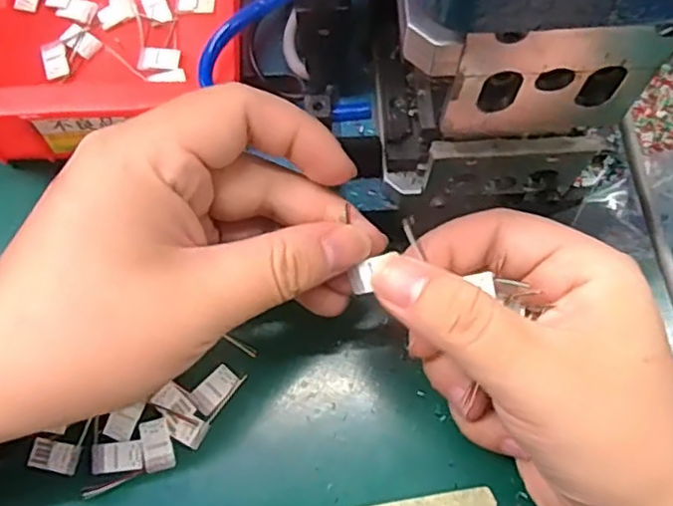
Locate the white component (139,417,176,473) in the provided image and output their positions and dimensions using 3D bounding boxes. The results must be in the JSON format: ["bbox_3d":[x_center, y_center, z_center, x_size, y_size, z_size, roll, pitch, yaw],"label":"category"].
[{"bbox_3d":[-0.074,0.079,0.266,0.012,0.004,0.021,-15,72,-5],"label":"white component"}]

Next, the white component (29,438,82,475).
[{"bbox_3d":[-0.116,0.083,0.263,0.019,0.004,0.012,11,72,3],"label":"white component"}]

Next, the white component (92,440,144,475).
[{"bbox_3d":[-0.090,0.083,0.263,0.021,0.004,0.012,-5,72,-2],"label":"white component"}]

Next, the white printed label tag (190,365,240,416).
[{"bbox_3d":[-0.052,0.058,0.273,0.011,0.004,0.020,41,76,12],"label":"white printed label tag"}]

